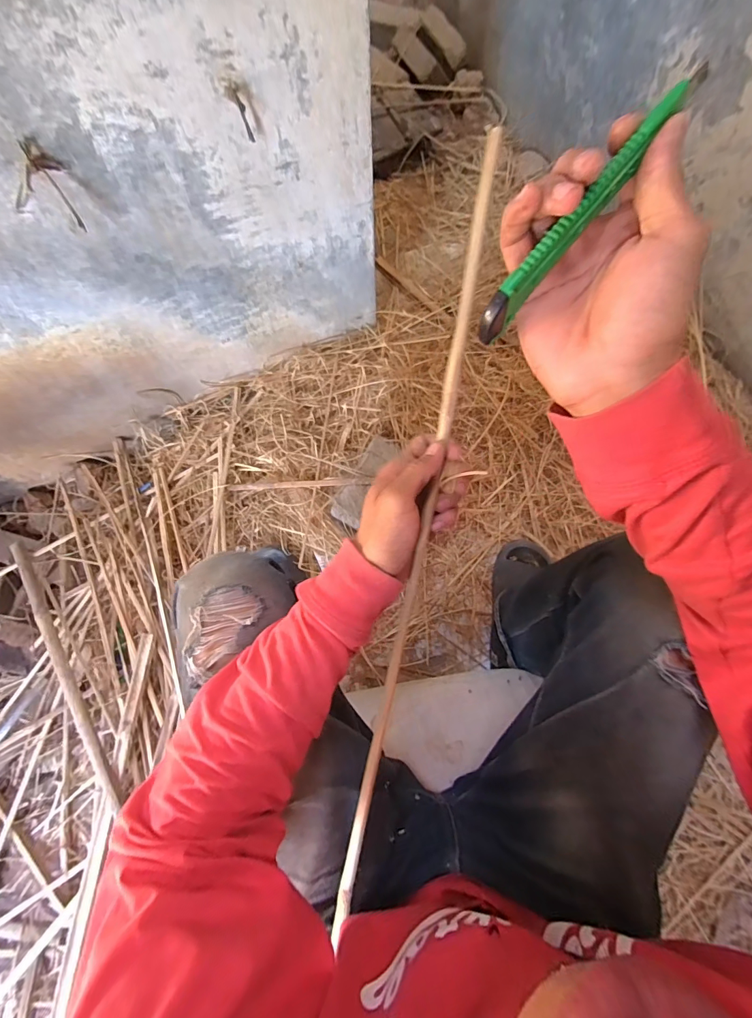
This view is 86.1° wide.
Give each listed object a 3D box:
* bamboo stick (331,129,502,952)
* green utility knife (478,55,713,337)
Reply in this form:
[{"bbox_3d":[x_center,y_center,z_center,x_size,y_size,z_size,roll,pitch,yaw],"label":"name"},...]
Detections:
[{"bbox_3d":[0.032,0.047,0.338,0.018,0.011,0.668,11,95,3],"label":"bamboo stick"},{"bbox_3d":[0.108,-0.154,0.212,0.011,0.023,0.150,44,104,11],"label":"green utility knife"}]

